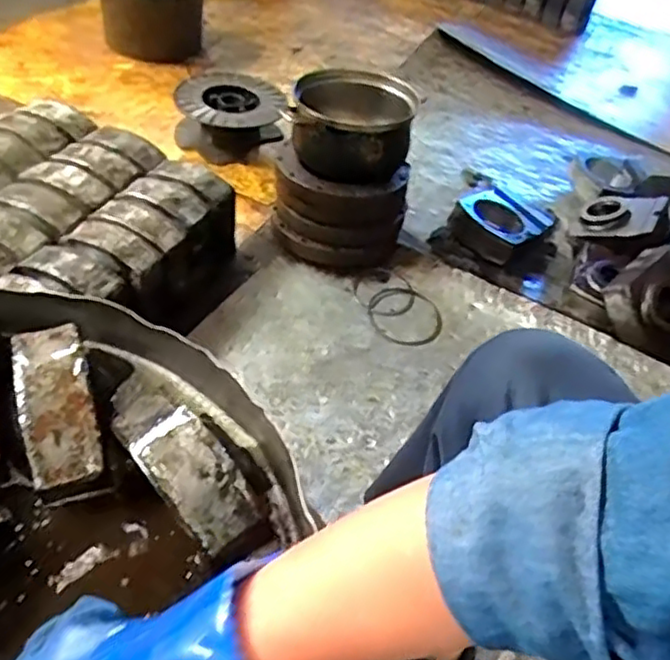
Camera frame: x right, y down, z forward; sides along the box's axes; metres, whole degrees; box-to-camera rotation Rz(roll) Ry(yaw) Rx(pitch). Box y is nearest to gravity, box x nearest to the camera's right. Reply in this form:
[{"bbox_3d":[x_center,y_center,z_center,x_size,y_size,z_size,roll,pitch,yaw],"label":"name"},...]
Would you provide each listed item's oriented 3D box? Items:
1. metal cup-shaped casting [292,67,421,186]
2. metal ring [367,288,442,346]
[{"bbox_3d":[0.032,-0.396,1.320,0.232,0.160,0.198,13,45,0],"label":"metal cup-shaped casting"},{"bbox_3d":[0.129,-0.025,1.273,0.145,0.007,0.135,0,57,0],"label":"metal ring"}]

